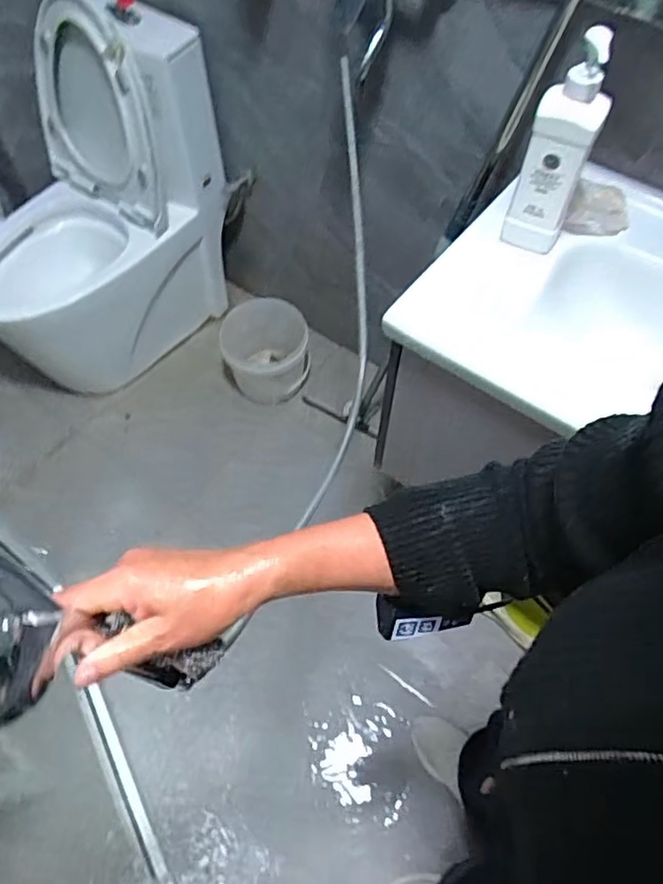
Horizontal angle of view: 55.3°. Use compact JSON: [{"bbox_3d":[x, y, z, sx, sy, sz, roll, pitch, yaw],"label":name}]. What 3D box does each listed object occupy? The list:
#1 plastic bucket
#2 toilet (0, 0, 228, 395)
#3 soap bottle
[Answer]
[{"bbox_3d":[-0.182,-0.251,1.771,0.236,0.223,0.218,1,58,-1],"label":"plastic bucket"},{"bbox_3d":[-0.637,-0.567,1.633,0.676,0.872,0.355,-35,65,-21],"label":"toilet"},{"bbox_3d":[0.305,-0.394,0.861,0.089,0.282,0.061,17,59,9],"label":"soap bottle"}]

